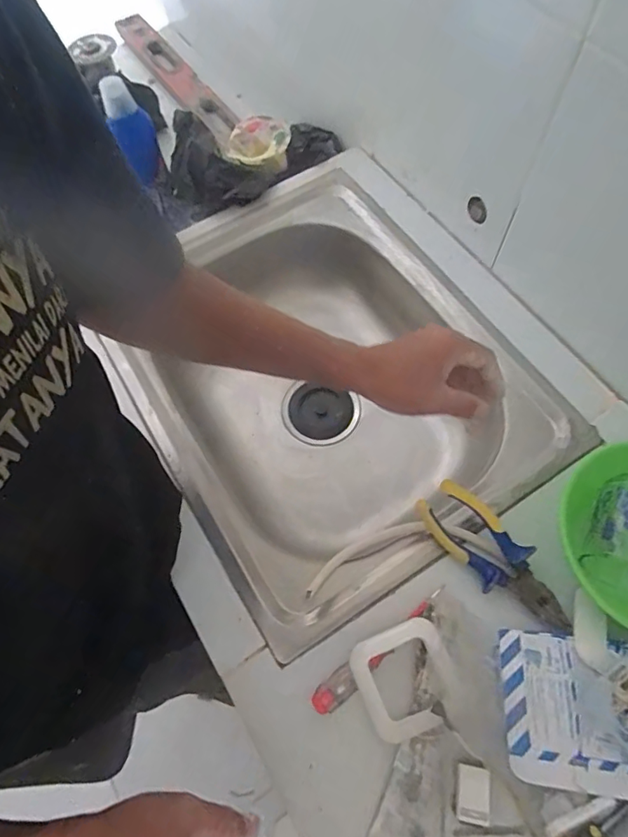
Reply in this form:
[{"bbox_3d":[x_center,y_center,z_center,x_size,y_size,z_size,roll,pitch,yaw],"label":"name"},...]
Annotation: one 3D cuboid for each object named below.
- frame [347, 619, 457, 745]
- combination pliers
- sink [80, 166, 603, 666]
[{"bbox_3d":[0.077,0.220,0.416,0.081,0.006,0.080,-25,71,1],"label":"frame"},{"bbox_3d":[0.166,0.130,0.460,0.161,0.034,0.062,41,74,18],"label":"combination pliers"},{"bbox_3d":[0.011,-0.043,0.634,0.401,0.139,0.515,-28,68,-10],"label":"sink"}]

